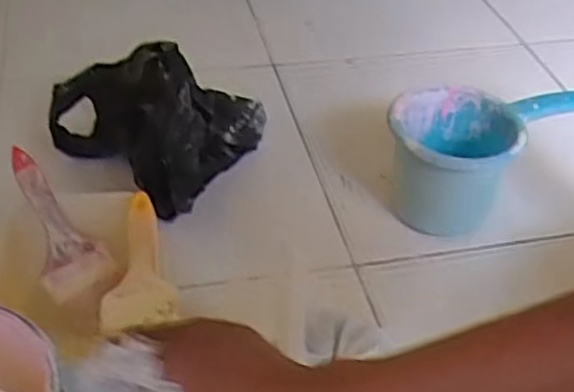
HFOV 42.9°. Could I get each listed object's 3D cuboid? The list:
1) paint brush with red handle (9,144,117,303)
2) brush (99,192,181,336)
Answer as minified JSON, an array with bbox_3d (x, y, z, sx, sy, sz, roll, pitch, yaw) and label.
[{"bbox_3d":[-0.220,0.023,0.687,0.059,0.142,0.027,-30,10,-33],"label":"paint brush with red handle"},{"bbox_3d":[-0.124,0.058,0.635,0.061,0.030,0.156,-11,37,1],"label":"brush"}]

